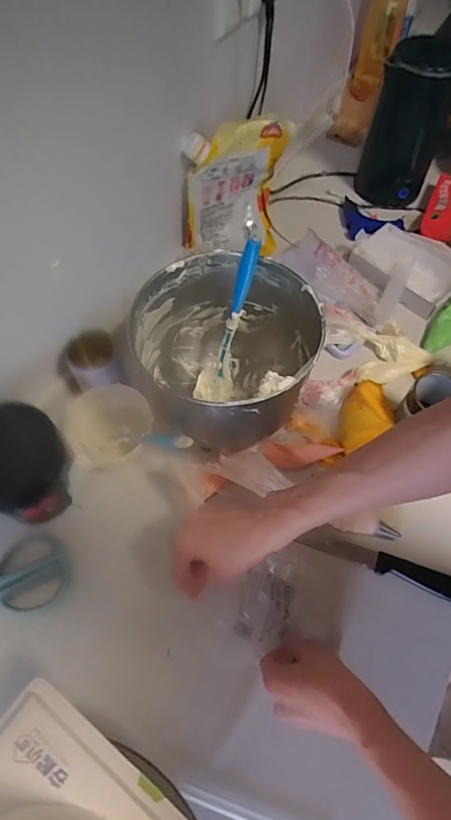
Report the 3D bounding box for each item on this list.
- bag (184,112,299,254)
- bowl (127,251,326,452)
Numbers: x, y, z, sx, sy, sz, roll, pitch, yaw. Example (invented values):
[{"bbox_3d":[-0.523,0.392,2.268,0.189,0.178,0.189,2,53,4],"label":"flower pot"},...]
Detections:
[{"bbox_3d":[0.015,-0.372,0.753,0.180,0.213,0.073,-24,64,-13],"label":"bag"},{"bbox_3d":[0.000,-0.059,0.599,0.224,0.193,0.217,31,65,16],"label":"bowl"}]

